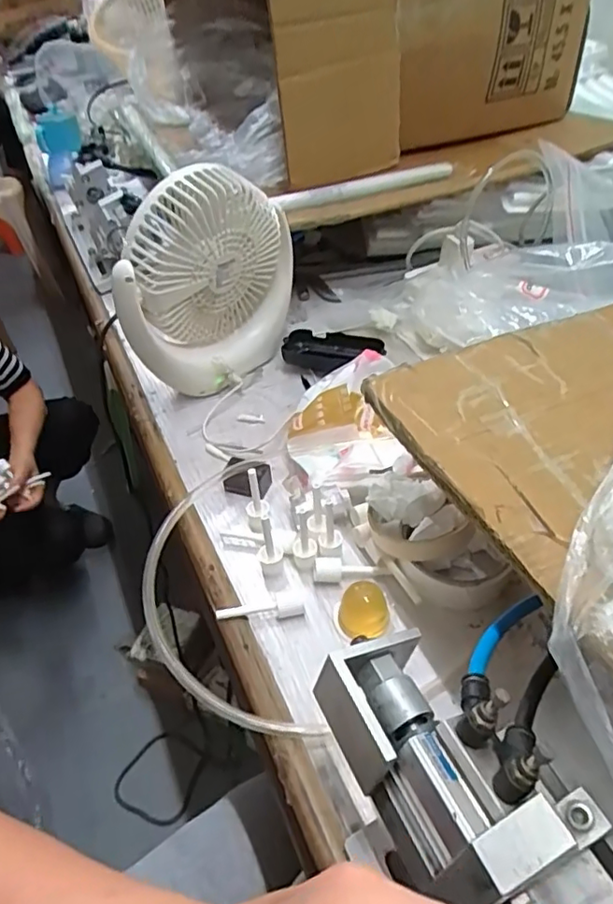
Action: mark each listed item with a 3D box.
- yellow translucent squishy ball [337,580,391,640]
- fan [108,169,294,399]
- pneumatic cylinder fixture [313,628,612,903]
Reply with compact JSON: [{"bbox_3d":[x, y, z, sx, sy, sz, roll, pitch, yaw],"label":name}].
[{"bbox_3d":[0.041,0.112,0.411,0.034,0.032,0.030,5,45,11],"label":"yellow translucent squishy ball"},{"bbox_3d":[-0.096,-0.169,0.596,0.064,0.205,0.190,29,54,31],"label":"fan"},{"bbox_3d":[0.068,0.140,0.284,0.084,0.061,0.131,-26,47,-20],"label":"pneumatic cylinder fixture"}]

